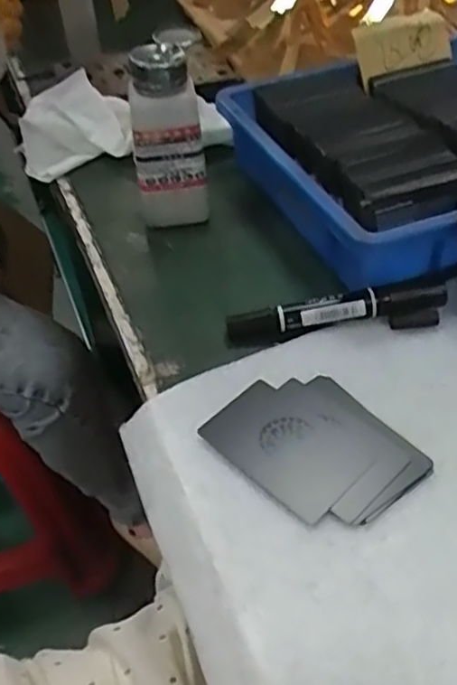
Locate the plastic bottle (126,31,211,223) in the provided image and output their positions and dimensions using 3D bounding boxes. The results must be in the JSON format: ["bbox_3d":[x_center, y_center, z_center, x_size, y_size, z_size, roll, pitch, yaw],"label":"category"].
[{"bbox_3d":[-0.042,-0.152,0.480,0.060,0.131,0.050,-9,46,-1],"label":"plastic bottle"}]

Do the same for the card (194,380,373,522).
[{"bbox_3d":[0.032,0.057,0.356,0.052,0.005,0.085,-39,53,-25],"label":"card"}]

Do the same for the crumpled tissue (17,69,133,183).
[{"bbox_3d":[-0.140,-0.196,0.583,0.100,0.054,0.071,-13,46,-5],"label":"crumpled tissue"}]

